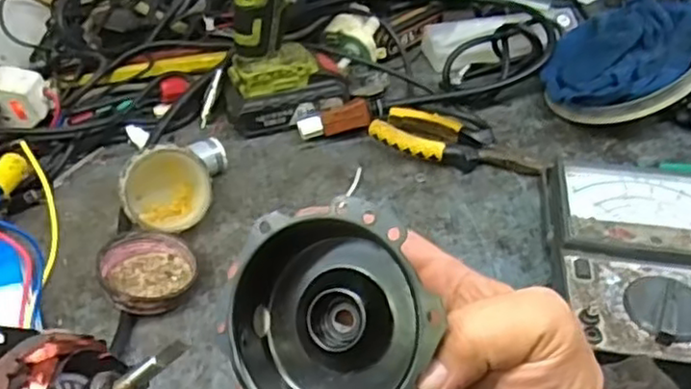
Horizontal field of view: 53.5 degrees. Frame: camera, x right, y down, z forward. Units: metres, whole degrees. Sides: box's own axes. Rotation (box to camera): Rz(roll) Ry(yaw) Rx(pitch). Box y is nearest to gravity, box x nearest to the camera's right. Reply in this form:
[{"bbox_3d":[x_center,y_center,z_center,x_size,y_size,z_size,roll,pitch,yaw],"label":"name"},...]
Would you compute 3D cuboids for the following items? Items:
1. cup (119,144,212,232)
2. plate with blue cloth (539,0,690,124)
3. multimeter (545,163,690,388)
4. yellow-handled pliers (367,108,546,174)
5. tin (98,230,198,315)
[{"bbox_3d":[-0.130,-0.003,0.492,0.061,0.059,0.038,-17,3,-20],"label":"cup"},{"bbox_3d":[0.242,-0.120,0.590,0.130,0.029,0.128,3,54,29],"label":"plate with blue cloth"},{"bbox_3d":[0.187,0.048,0.435,0.118,0.049,0.172,7,41,9],"label":"multimeter"},{"bbox_3d":[0.090,-0.040,0.559,0.135,0.022,0.045,15,44,17],"label":"yellow-handled pliers"},{"bbox_3d":[-0.128,0.054,0.451,0.057,0.027,0.063,-9,42,-10],"label":"tin"}]

